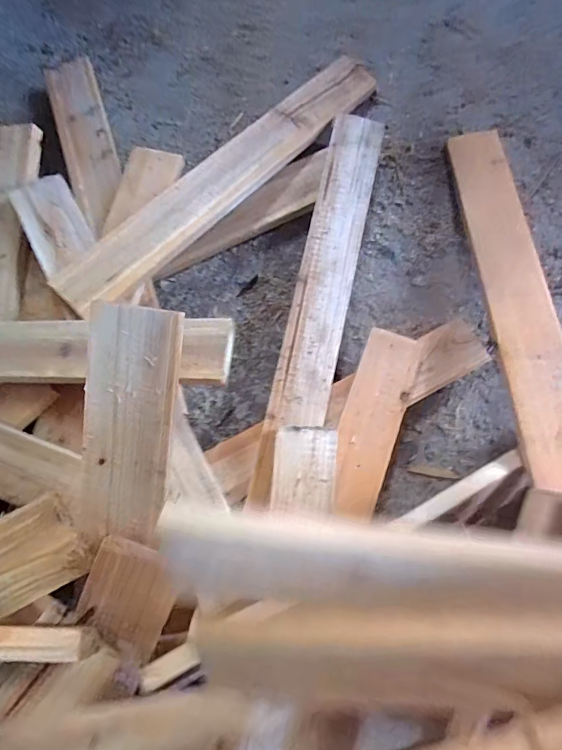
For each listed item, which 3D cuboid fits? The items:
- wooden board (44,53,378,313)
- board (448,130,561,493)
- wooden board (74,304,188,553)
[{"bbox_3d":[-0.061,-0.235,0.516,0.078,0.024,0.476,44,76,10],"label":"wooden board"},{"bbox_3d":[0.254,-0.095,0.481,0.073,0.021,0.436,-5,69,6],"label":"board"},{"bbox_3d":[-0.109,0.035,0.313,0.061,0.011,0.166,9,99,1],"label":"wooden board"}]

